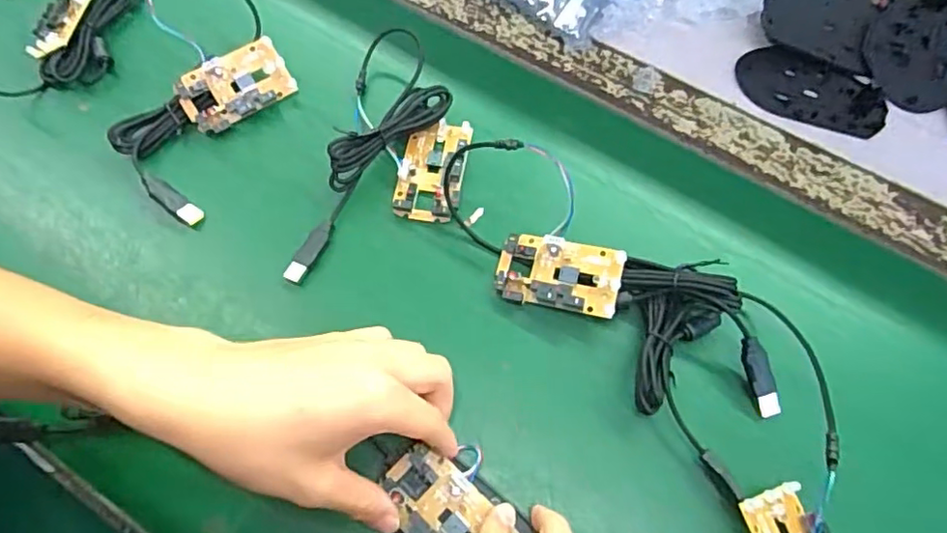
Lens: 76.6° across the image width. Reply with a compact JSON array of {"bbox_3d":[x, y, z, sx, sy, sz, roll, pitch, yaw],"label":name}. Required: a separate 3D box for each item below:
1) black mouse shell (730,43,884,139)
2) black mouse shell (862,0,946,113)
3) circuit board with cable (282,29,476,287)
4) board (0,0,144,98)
[{"bbox_3d":[0.257,-0.134,0.458,0.110,0.007,0.056,28,70,12],"label":"black mouse shell"},{"bbox_3d":[0.345,-0.171,0.460,0.075,0.019,0.110,32,71,13],"label":"black mouse shell"},{"bbox_3d":[-0.054,-0.079,0.415,0.097,0.033,0.202,11,67,5],"label":"circuit board with cable"},{"bbox_3d":[-0.321,-0.208,0.474,0.095,0.029,0.166,6,67,3],"label":"board"}]

